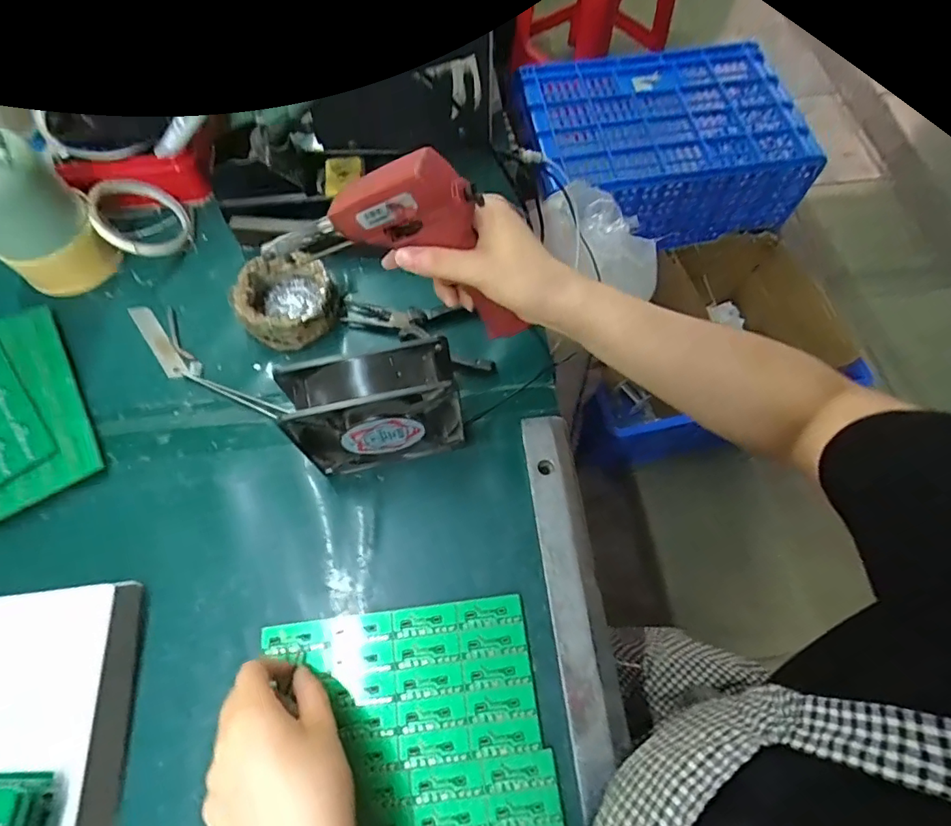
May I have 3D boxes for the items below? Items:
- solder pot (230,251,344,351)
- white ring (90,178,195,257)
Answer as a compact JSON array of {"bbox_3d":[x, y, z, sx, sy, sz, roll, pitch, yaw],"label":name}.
[{"bbox_3d":[-0.177,-0.106,0.487,0.088,0.040,0.086,0,65,-1],"label":"solder pot"},{"bbox_3d":[-0.331,-0.194,0.518,0.087,0.013,0.077,10,66,-33],"label":"white ring"}]

